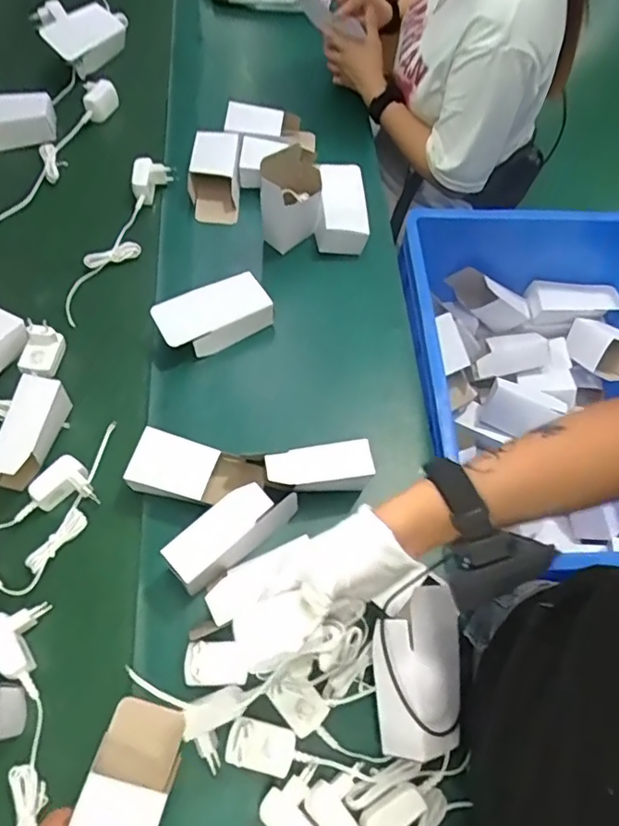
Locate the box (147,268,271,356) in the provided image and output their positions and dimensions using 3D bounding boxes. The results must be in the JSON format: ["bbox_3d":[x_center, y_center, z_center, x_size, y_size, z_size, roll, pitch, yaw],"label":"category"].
[{"bbox_3d":[-0.121,-0.124,0.737,0.145,0.042,0.077,-25,65,-14],"label":"box"}]

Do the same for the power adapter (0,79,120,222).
[{"bbox_3d":[-0.393,-0.408,0.878,0.061,0.036,0.306,20,63,9],"label":"power adapter"}]

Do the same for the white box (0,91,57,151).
[{"bbox_3d":[-0.474,-0.456,0.891,0.144,0.052,0.063,-10,63,-6],"label":"white box"}]

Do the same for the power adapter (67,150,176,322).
[{"bbox_3d":[-0.269,-0.252,0.803,0.068,0.029,0.287,15,63,7],"label":"power adapter"}]

